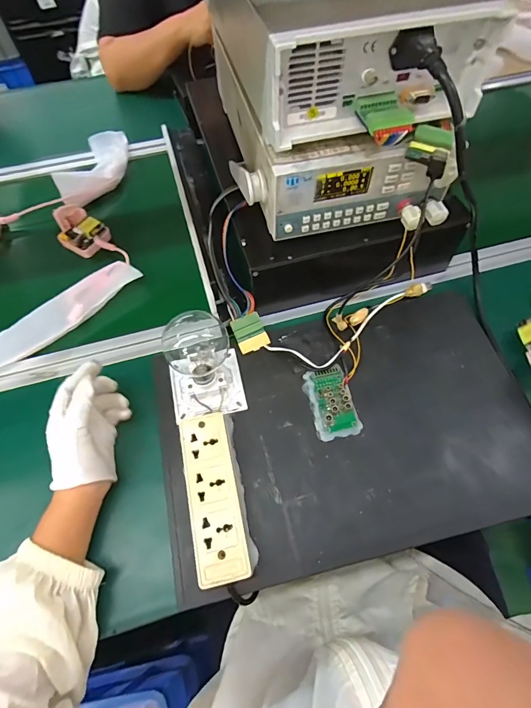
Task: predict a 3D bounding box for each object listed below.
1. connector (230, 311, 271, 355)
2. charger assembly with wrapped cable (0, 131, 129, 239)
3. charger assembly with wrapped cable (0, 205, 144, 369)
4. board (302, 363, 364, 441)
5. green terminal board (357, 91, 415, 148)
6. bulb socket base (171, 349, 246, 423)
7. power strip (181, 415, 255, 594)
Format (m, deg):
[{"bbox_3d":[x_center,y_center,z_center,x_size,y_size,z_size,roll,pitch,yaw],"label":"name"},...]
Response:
[{"bbox_3d":[-0.020,-0.028,0.498,0.041,0.009,0.047,-23,96,-13],"label":"connector"},{"bbox_3d":[-0.368,-0.296,0.653,0.152,0.045,0.348,32,68,17],"label":"charger assembly with wrapped cable"},{"bbox_3d":[-0.330,-0.104,0.550,0.259,0.040,0.192,-39,68,-17],"label":"charger assembly with wrapped cable"},{"bbox_3d":[0.081,0.056,0.455,0.053,0.018,0.087,-13,62,-4],"label":"board"},{"bbox_3d":[0.113,-0.227,0.361,0.042,0.023,0.048,-10,62,-3],"label":"green terminal board"},{"bbox_3d":[-0.073,0.037,0.463,0.088,0.032,0.077,-13,62,-5],"label":"bulb socket base"},{"bbox_3d":[-0.054,0.149,0.402,0.057,0.030,0.167,-12,62,-4],"label":"power strip"}]

